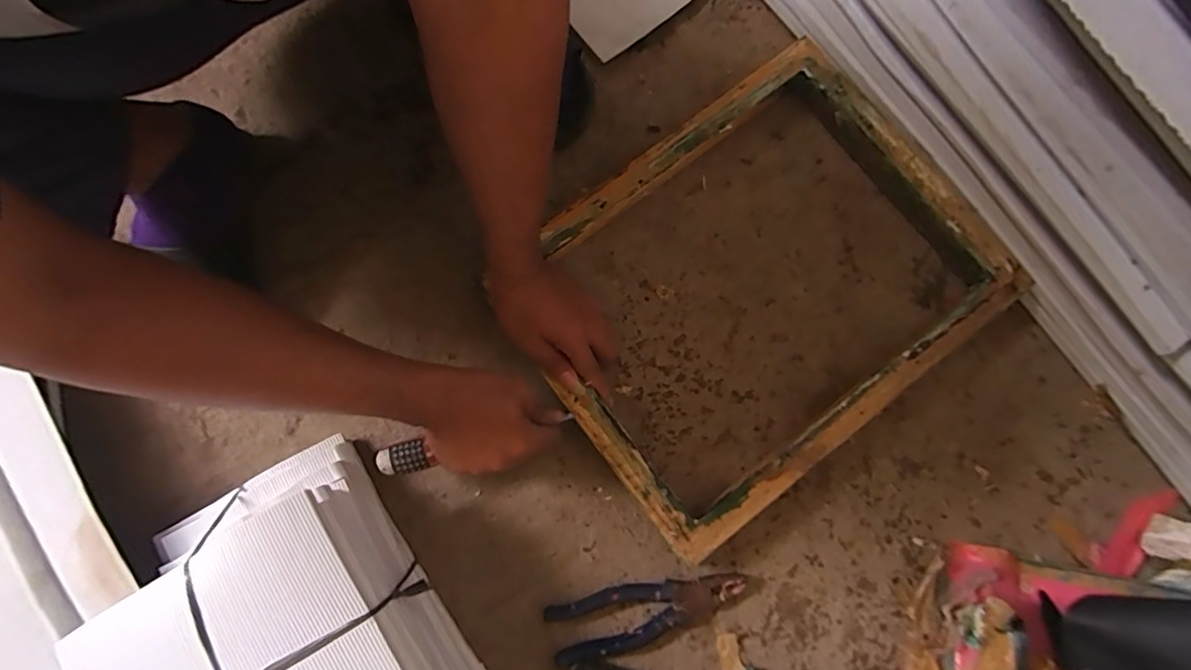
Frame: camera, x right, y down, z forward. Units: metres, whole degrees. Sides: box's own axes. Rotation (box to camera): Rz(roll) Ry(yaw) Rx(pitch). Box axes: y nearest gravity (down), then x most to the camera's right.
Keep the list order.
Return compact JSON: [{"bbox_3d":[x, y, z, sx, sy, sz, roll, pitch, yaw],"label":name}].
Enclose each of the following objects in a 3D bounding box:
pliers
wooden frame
[{"bbox_3d":[0.051,0.276,0.532,0.193,0.016,0.056,-12,80,-3],"label":"pliers"},{"bbox_3d":[0.153,-0.048,0.550,0.440,0.045,0.351,-37,82,-7],"label":"wooden frame"}]

